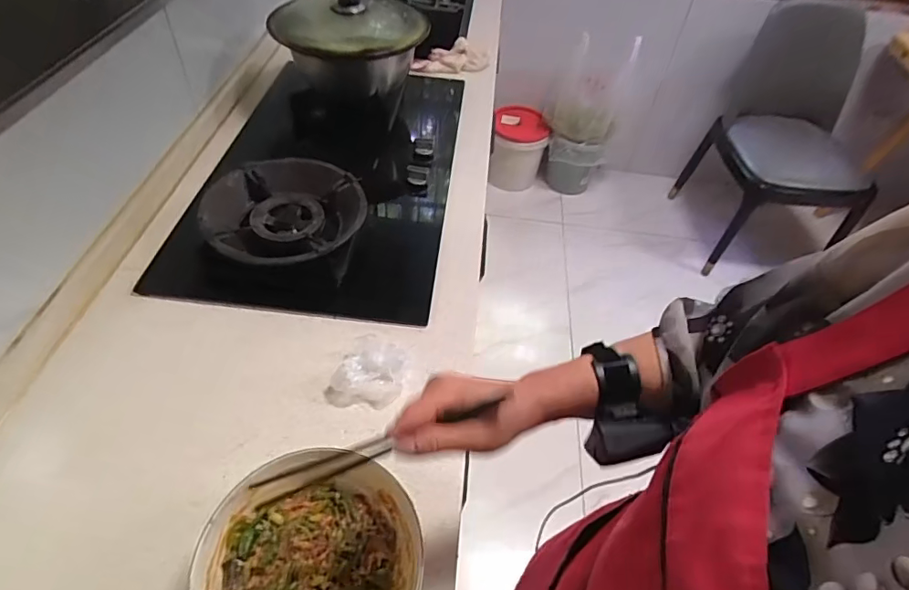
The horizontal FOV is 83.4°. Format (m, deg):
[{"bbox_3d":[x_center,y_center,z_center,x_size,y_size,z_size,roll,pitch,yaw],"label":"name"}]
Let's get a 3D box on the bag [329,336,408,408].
[{"bbox_3d":[-0.108,0.098,0.680,0.082,0.043,0.083,12,48,4],"label":"bag"}]

